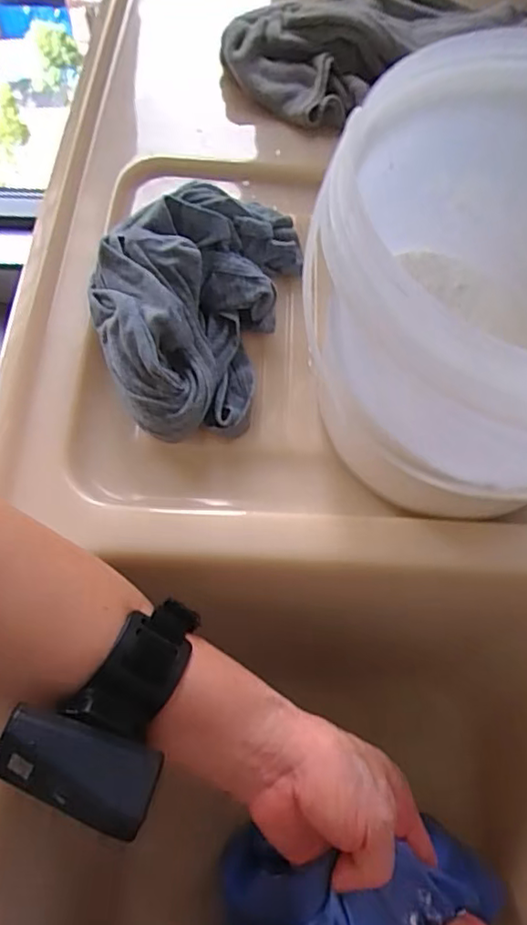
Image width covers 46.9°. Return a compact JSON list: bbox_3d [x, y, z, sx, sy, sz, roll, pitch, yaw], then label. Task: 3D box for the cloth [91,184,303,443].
[{"bbox_3d":[-0.049,-0.111,0.419,0.112,0.078,0.205,15,64,7],"label":"cloth"}]

